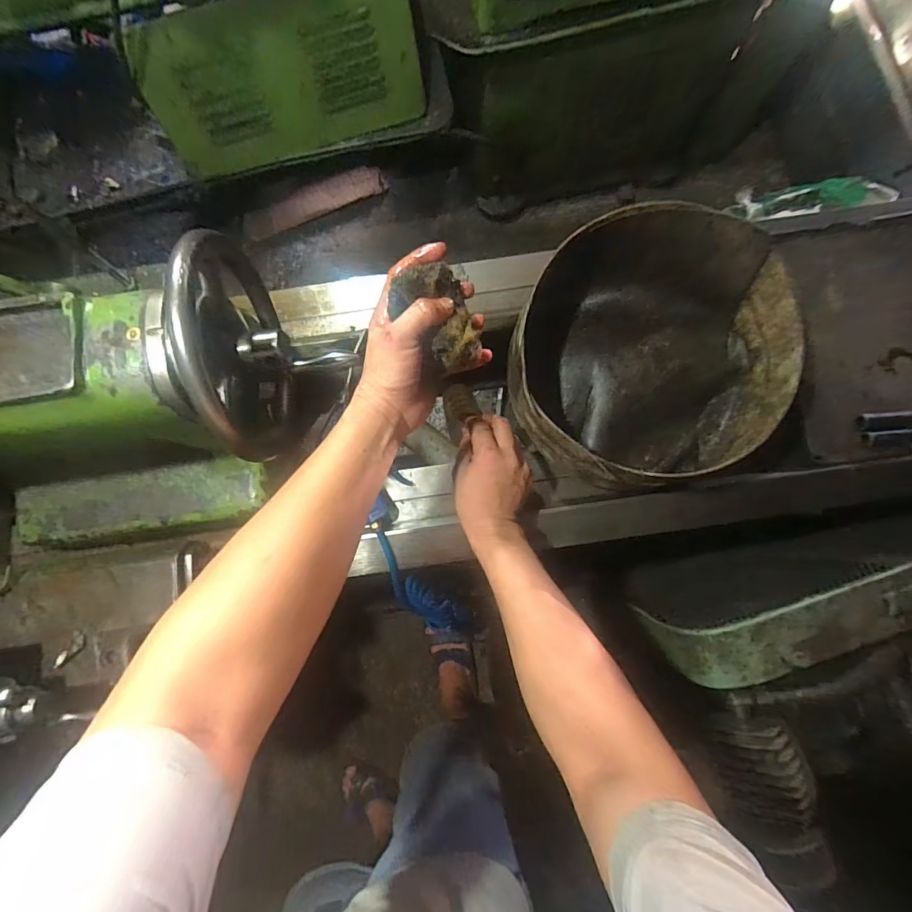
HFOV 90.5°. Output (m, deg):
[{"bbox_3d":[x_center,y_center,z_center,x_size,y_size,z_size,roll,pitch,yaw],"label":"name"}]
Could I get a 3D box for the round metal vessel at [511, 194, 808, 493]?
[{"bbox_3d":[0.228,-0.123,0.539,0.271,0.144,0.288,0,82,1],"label":"round metal vessel"}]

